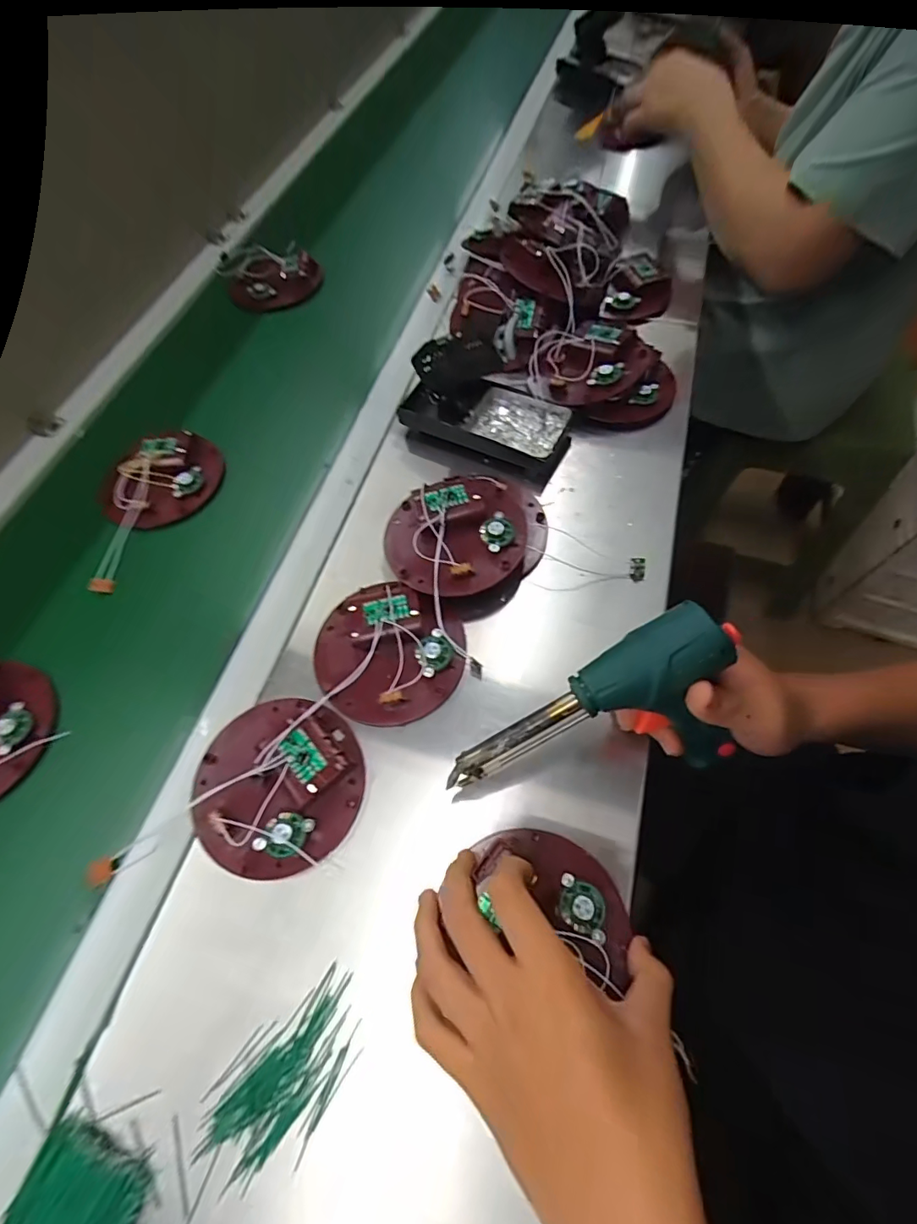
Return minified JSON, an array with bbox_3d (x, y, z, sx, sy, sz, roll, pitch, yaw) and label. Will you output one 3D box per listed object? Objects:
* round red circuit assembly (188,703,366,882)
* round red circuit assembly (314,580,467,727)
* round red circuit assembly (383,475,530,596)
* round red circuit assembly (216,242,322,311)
[{"bbox_3d":[-0.132,0.121,0.359,0.120,0.019,0.118,17,65,12],"label":"round red circuit assembly"},{"bbox_3d":[-0.059,0.031,0.403,0.119,0.023,0.109,-2,63,3],"label":"round red circuit assembly"},{"bbox_3d":[0.007,-0.068,0.437,0.143,0.039,0.114,-23,64,-8],"label":"round red circuit assembly"},{"bbox_3d":[-0.257,-0.459,0.686,0.117,0.042,0.113,-2,63,3],"label":"round red circuit assembly"}]

